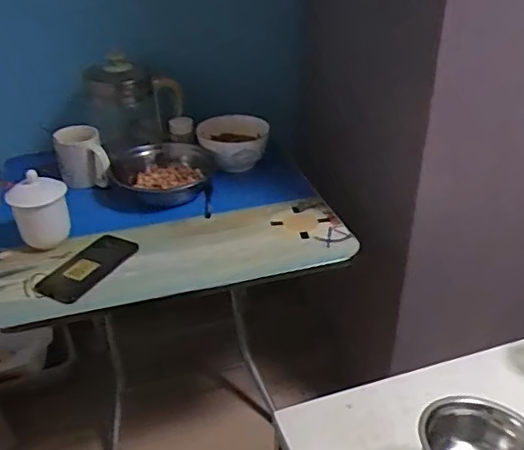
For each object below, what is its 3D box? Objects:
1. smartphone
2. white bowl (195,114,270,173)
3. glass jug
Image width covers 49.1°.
[{"bbox_3d":[-0.259,0.063,0.870,0.082,0.013,0.154,19,38,29],"label":"smartphone"},{"bbox_3d":[-0.057,-0.162,1.131,0.133,0.072,0.133,-1,32,1],"label":"white bowl"},{"bbox_3d":[-0.263,-0.232,1.121,0.173,0.205,0.140,-23,38,-30],"label":"glass jug"}]

